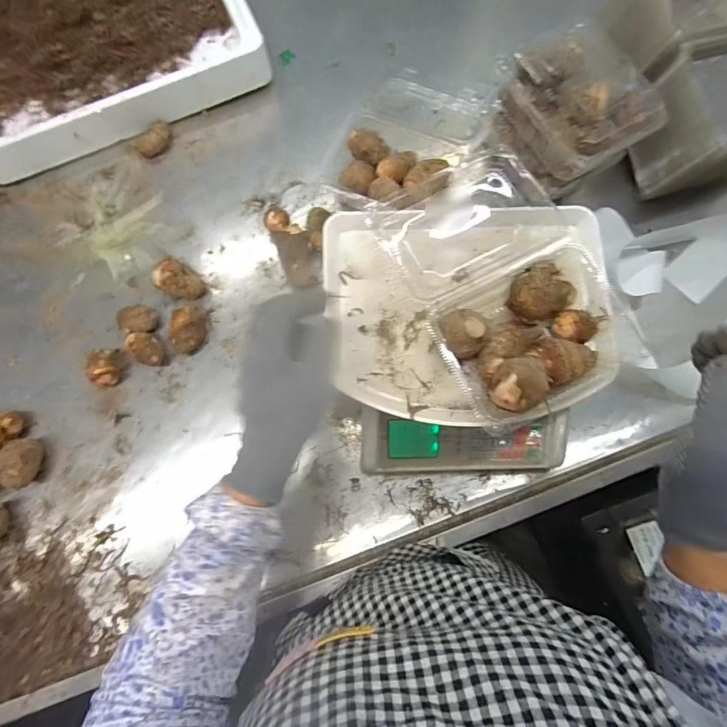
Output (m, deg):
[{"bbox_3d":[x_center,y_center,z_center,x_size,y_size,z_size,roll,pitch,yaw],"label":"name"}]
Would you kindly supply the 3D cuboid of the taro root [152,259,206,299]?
[{"bbox_3d":[-0.240,-0.108,0.560,0.060,0.042,0.048,21,78,5],"label":"taro root"}]

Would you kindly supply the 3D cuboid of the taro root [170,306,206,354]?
[{"bbox_3d":[-0.221,-0.040,0.538,0.034,0.040,0.054,0,77,1],"label":"taro root"}]

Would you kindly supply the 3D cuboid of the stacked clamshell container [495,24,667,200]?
[{"bbox_3d":[0.248,-0.299,0.515,0.133,0.108,0.167,-33,79,-7],"label":"stacked clamshell container"}]

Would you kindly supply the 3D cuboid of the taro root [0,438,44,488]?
[{"bbox_3d":[-0.414,0.120,0.511,0.038,0.041,0.055,11,78,3],"label":"taro root"}]

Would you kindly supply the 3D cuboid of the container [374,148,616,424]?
[{"bbox_3d":[0.145,-0.075,0.422,0.180,0.084,0.236,-21,78,-4],"label":"container"}]

